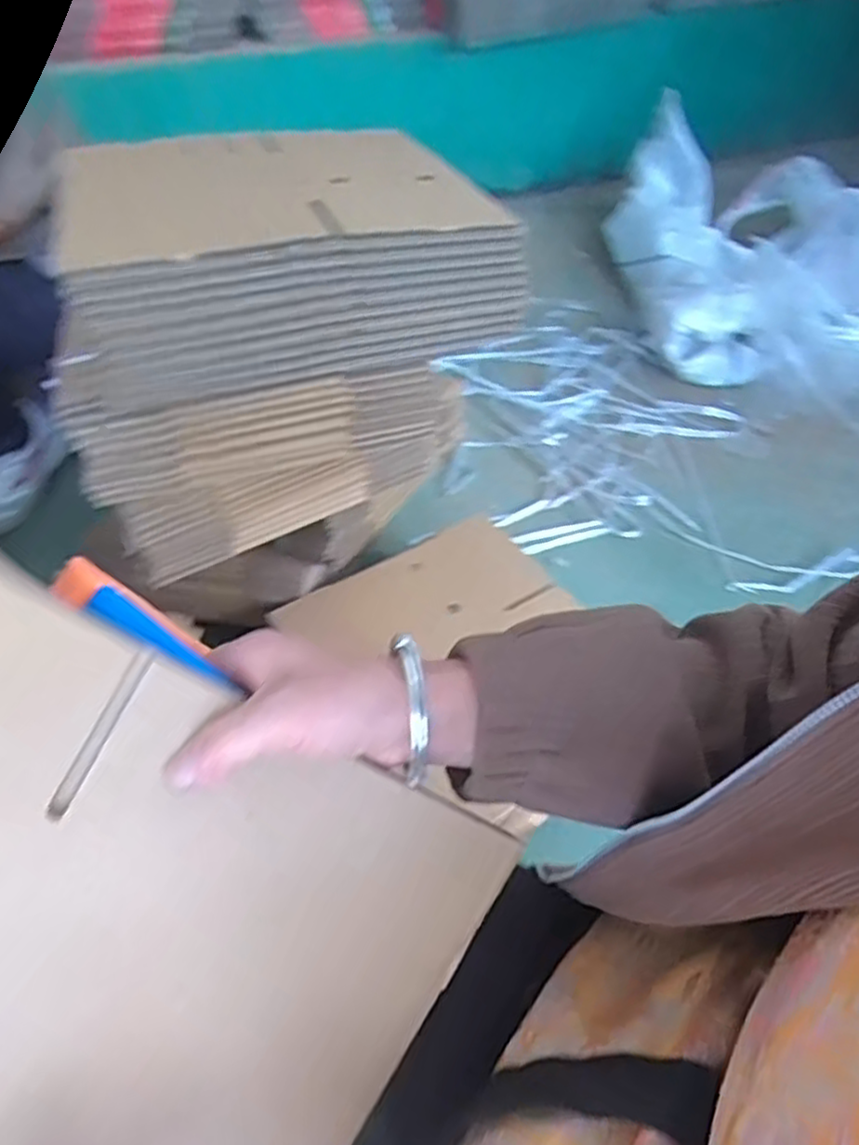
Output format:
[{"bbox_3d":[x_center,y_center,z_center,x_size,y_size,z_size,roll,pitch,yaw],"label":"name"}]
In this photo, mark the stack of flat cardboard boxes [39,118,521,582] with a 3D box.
[{"bbox_3d":[-0.148,-0.241,0.734,0.428,0.337,0.256,-17,54,-16],"label":"stack of flat cardboard boxes"}]

